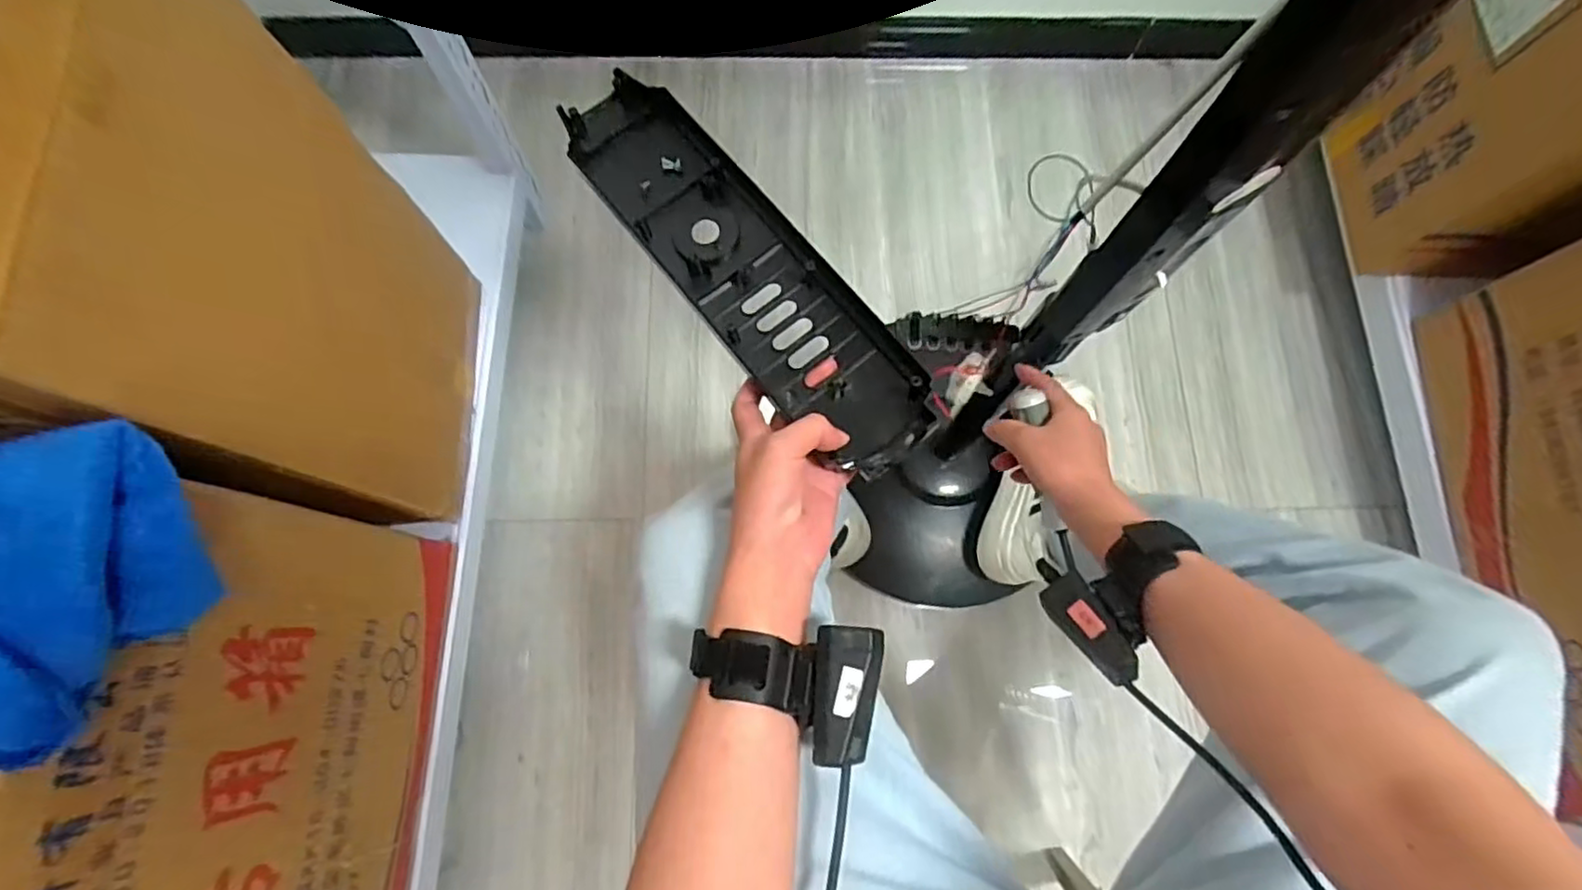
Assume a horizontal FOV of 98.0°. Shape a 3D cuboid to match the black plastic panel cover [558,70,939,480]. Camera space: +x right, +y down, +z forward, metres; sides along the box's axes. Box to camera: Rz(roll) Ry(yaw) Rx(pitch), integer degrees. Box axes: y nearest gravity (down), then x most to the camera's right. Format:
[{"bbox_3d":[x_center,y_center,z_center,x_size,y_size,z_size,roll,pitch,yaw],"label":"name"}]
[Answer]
[{"bbox_3d":[-0.036,-0.128,0.489,0.090,0.028,0.351,-38,78,-10],"label":"black plastic panel cover"}]

